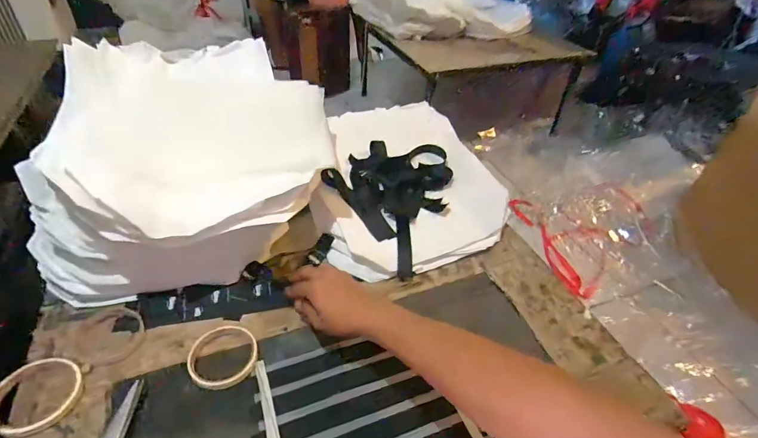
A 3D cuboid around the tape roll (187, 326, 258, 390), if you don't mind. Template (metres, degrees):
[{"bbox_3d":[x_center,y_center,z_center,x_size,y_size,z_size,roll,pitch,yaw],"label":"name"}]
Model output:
[{"bbox_3d":[-0.205,0.178,0.509,0.085,0.010,0.084,2,41,-2],"label":"tape roll"}]

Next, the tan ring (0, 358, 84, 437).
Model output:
[{"bbox_3d":[-0.404,0.203,0.458,0.085,0.016,0.100,-29,51,-32],"label":"tan ring"}]

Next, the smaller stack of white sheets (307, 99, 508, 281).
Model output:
[{"bbox_3d":[0.034,-0.094,0.778,0.335,0.042,0.440,-11,53,-11],"label":"smaller stack of white sheets"}]

